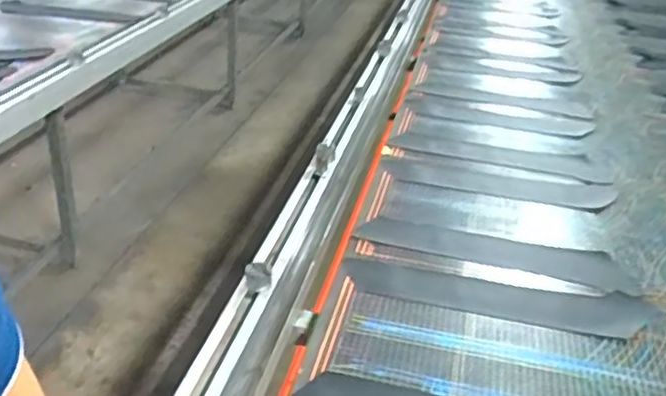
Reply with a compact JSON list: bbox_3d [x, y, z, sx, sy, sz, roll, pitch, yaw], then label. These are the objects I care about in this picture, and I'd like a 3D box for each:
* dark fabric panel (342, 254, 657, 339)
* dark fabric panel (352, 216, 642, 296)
[{"bbox_3d":[0.246,0.150,1.068,0.472,0.008,0.110,12,30,11],"label":"dark fabric panel"},{"bbox_3d":[0.282,0.097,1.216,0.477,0.017,0.121,15,31,16],"label":"dark fabric panel"}]

